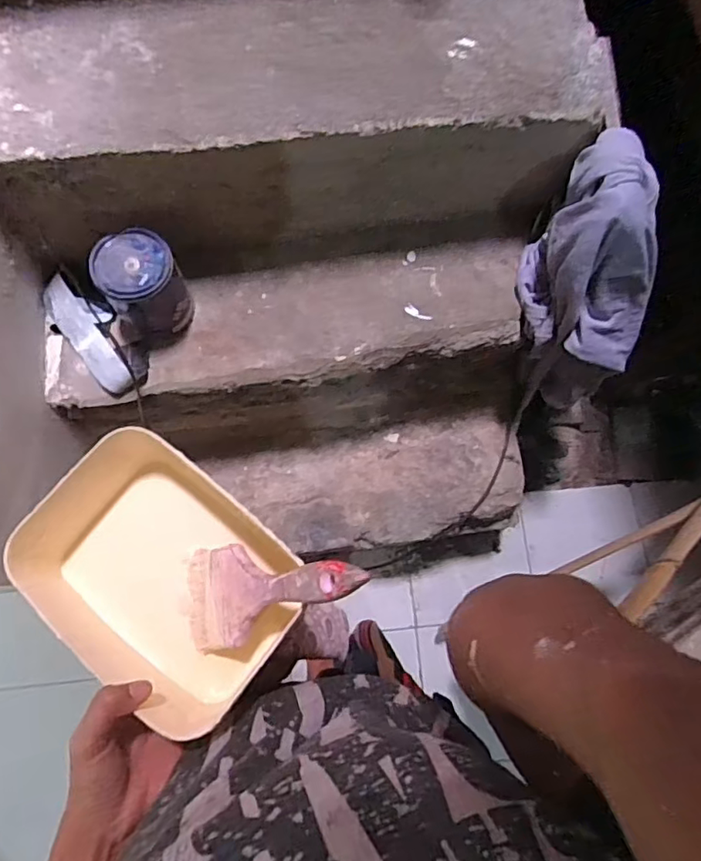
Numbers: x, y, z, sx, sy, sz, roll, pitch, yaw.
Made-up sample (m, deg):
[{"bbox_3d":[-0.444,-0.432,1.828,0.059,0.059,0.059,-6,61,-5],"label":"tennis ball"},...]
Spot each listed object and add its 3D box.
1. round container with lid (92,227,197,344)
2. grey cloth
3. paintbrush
[{"bbox_3d":[-0.301,-0.203,0.827,0.106,0.131,0.115,1,76,0],"label":"round container with lid"},{"bbox_3d":[0.358,-0.248,0.829,0.152,0.236,0.267,-13,76,-4],"label":"grey cloth"},{"bbox_3d":[-0.058,0.111,0.394,0.175,0.012,0.071,-21,72,38],"label":"paintbrush"}]

